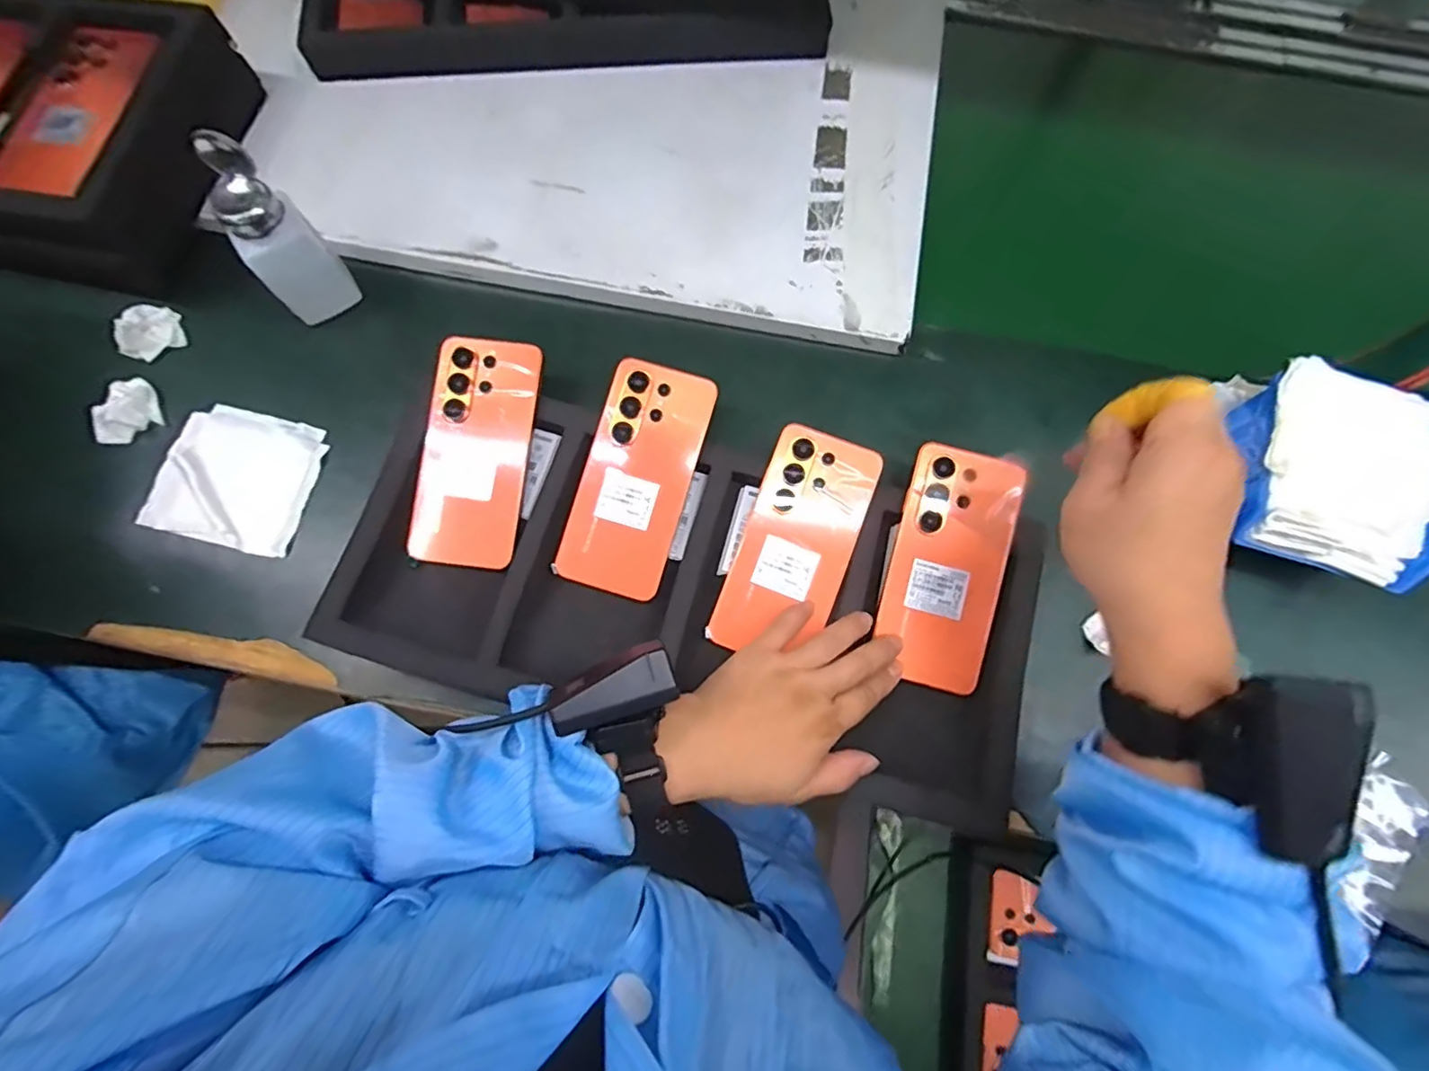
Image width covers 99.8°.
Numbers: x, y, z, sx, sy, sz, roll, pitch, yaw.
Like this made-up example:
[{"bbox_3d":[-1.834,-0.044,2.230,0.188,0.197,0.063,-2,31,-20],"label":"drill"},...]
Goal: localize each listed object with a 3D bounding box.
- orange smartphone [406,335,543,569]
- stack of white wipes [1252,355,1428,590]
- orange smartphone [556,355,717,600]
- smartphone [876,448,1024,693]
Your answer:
[{"bbox_3d":[-0.180,-0.063,0.452,0.077,0.008,0.170,7,84,-4],"label":"orange smartphone"},{"bbox_3d":[0.454,-0.047,0.432,0.121,0.034,0.134,22,73,5],"label":"stack of white wipes"},{"bbox_3d":[-0.058,-0.043,0.449,0.079,0.009,0.170,18,87,3],"label":"orange smartphone"},{"bbox_3d":[0.165,0.022,0.425,0.079,0.009,0.166,11,87,1],"label":"smartphone"}]

